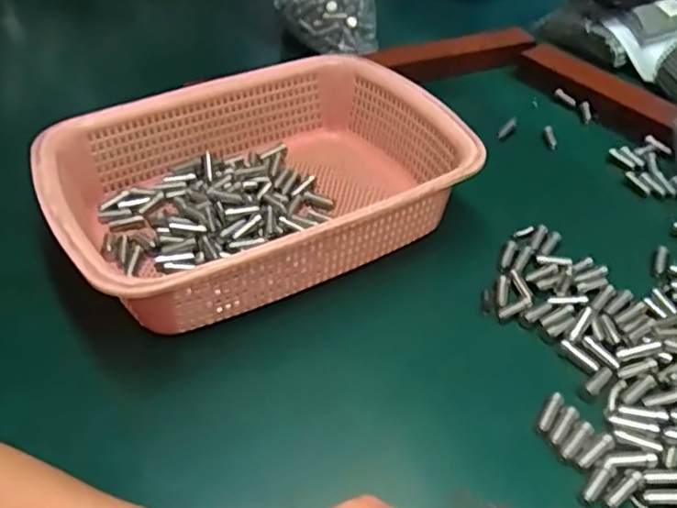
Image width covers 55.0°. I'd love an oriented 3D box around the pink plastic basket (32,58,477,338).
[{"bbox_3d":[-0.060,-0.054,0.496,0.288,0.077,0.211,-22,45,-22],"label":"pink plastic basket"}]

